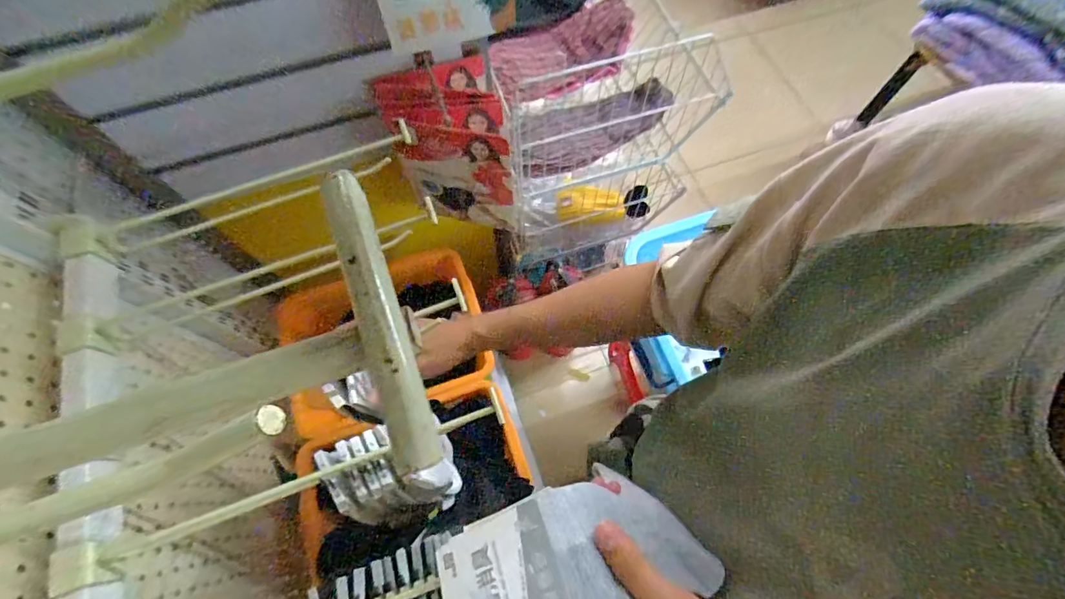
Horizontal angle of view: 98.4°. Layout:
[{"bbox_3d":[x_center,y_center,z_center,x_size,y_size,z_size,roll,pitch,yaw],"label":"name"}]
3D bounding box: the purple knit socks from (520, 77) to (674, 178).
[{"bbox_3d":[0.117,-0.369,0.964,0.331,0.082,0.142,-25,69,-9],"label":"purple knit socks"}]

